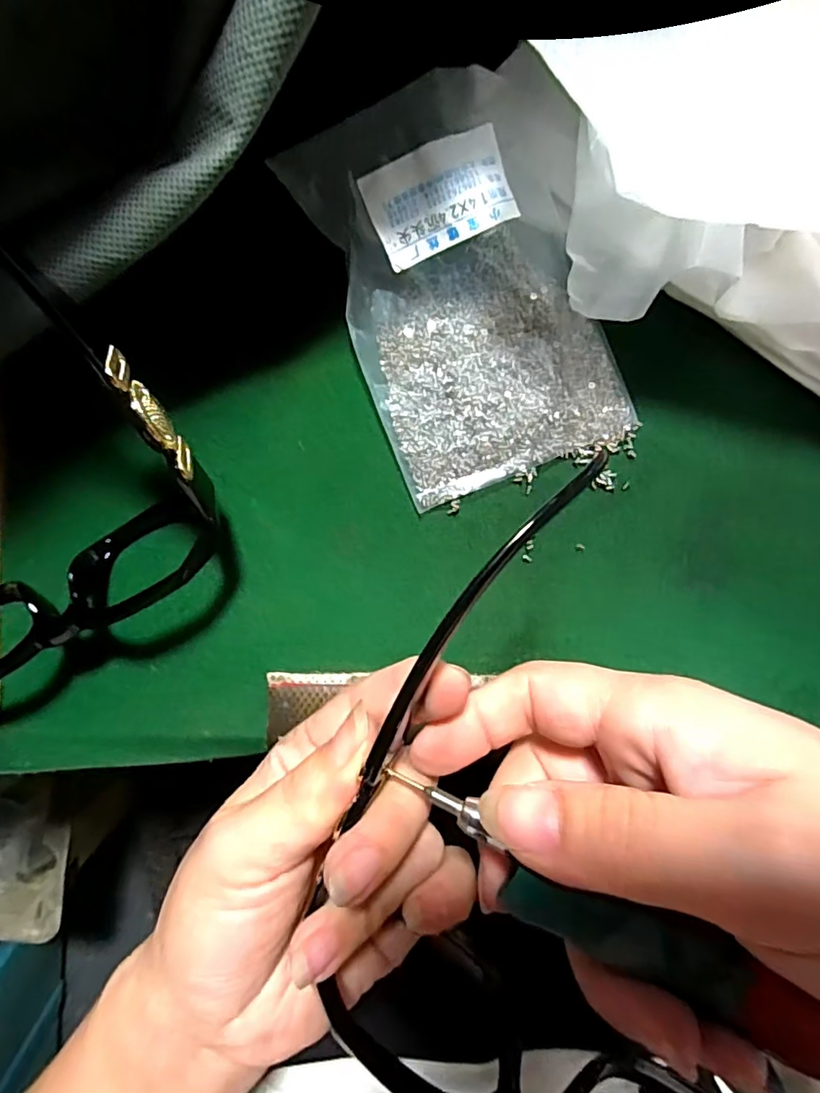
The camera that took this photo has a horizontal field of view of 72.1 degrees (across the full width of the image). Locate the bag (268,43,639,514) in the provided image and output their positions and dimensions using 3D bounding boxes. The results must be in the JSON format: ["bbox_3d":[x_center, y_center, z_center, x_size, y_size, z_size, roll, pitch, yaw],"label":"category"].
[{"bbox_3d":[0.023,-0.090,0.201,0.092,0.032,0.131,-19,95,1],"label":"bag"}]

